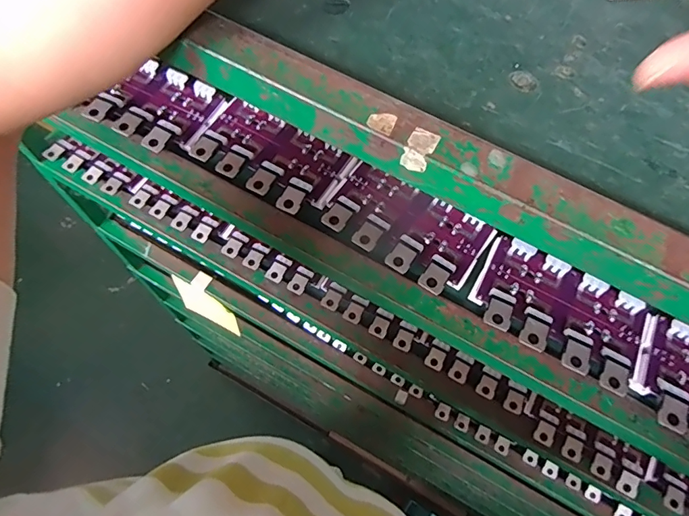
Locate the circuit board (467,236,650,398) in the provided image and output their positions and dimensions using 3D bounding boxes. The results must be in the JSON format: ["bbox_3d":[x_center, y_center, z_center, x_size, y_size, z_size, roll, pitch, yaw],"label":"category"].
[{"bbox_3d":[0.136,0.033,0.287,0.107,0.014,0.068,29,67,10],"label":"circuit board"}]

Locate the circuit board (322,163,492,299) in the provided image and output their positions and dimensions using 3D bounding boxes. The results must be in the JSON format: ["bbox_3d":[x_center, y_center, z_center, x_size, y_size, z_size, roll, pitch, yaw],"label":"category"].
[{"bbox_3d":[0.041,-0.023,0.308,0.105,0.010,0.065,33,68,11],"label":"circuit board"}]

